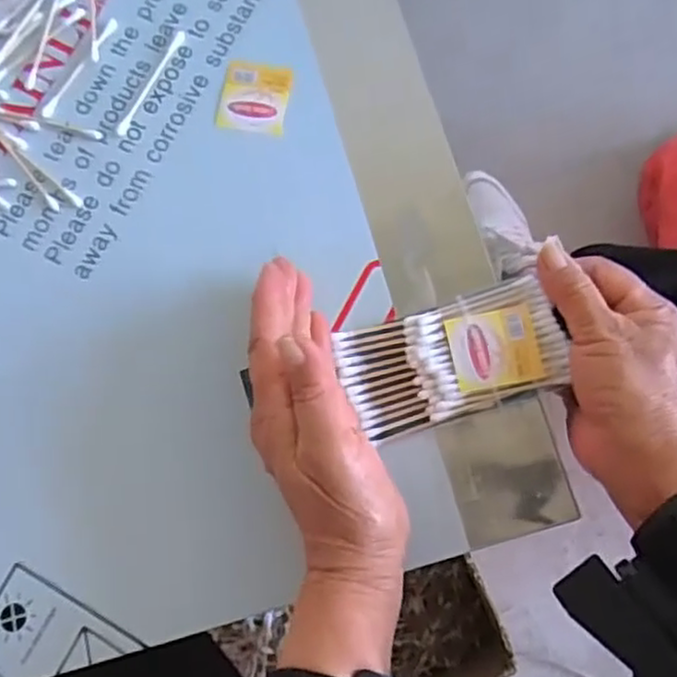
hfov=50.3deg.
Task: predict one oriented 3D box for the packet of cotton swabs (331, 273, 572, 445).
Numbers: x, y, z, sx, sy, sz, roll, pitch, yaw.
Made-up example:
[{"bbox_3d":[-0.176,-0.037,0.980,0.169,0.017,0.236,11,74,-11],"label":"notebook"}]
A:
[{"bbox_3d":[0.060,0.010,0.376,0.106,0.021,0.058,-18,81,-3],"label":"packet of cotton swabs"}]

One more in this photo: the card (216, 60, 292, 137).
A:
[{"bbox_3d":[-0.050,-0.143,0.429,0.040,0.004,0.044,7,78,7],"label":"card"}]

